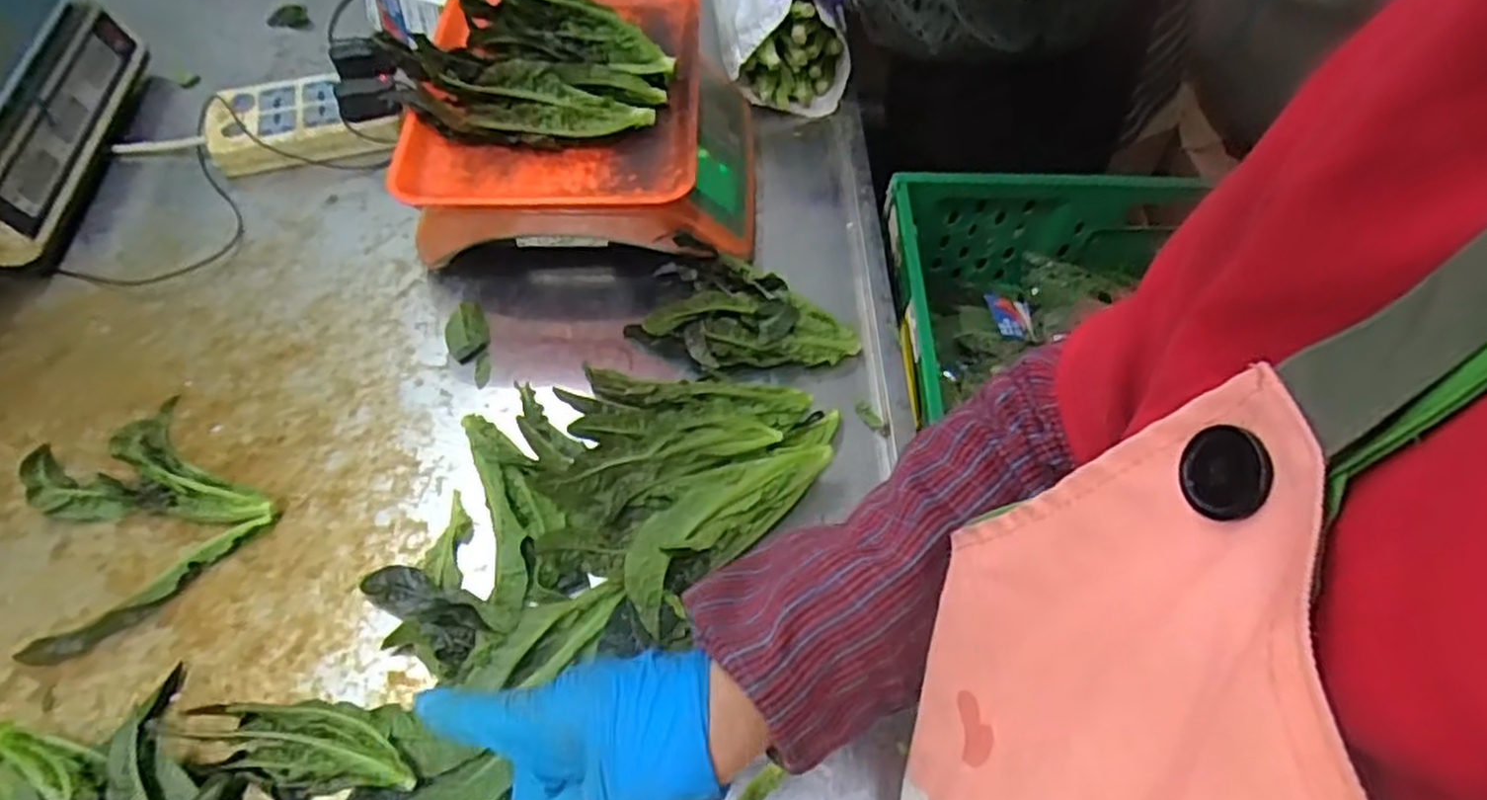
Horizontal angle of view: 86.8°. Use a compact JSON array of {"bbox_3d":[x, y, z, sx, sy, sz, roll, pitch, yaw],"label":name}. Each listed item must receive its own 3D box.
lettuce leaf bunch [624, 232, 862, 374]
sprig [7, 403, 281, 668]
[{"bbox_3d":[-0.001,-0.077,0.639,0.176,0.060,0.101,-2,57,-2],"label":"lettuce leaf bunch"},{"bbox_3d":[-0.446,0.081,0.549,0.163,0.034,0.163,37,64,21],"label":"sprig"}]

